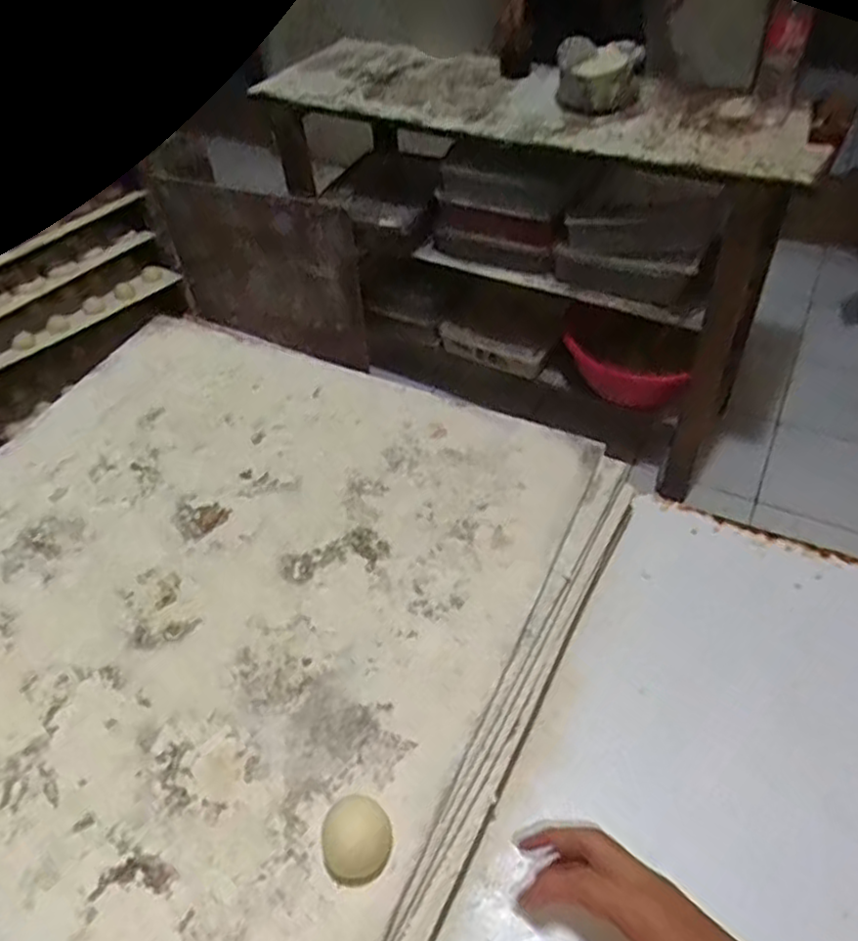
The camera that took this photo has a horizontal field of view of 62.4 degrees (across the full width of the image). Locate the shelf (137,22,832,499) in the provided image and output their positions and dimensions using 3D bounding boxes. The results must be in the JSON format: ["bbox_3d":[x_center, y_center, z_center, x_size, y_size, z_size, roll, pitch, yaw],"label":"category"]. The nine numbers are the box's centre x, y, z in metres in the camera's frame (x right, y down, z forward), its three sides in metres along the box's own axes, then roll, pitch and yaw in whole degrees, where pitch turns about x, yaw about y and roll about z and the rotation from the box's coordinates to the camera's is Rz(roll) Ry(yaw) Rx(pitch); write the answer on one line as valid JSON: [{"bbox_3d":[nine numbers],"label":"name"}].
[{"bbox_3d":[0.097,-0.538,1.727,1.354,0.704,0.546,17,51,19],"label":"shelf"}]

